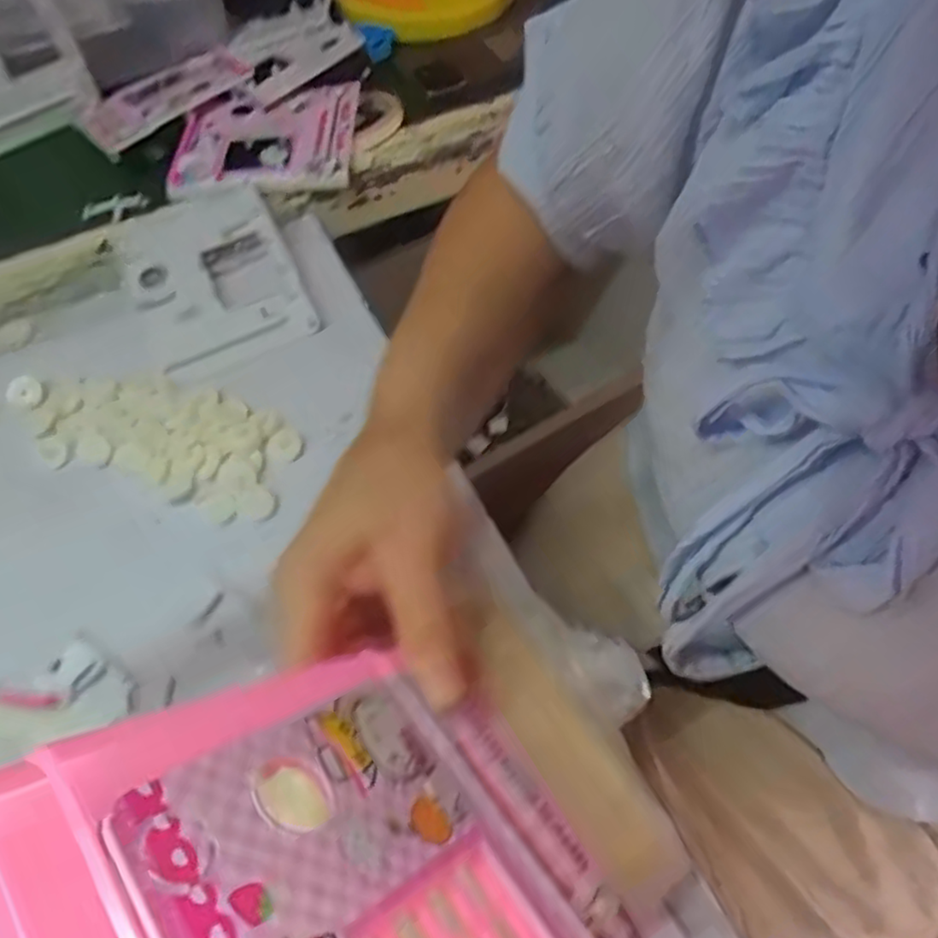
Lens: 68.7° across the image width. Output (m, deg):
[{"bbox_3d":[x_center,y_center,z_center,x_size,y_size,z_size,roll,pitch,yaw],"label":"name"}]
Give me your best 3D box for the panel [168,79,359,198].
[{"bbox_3d":[-0.164,-0.269,0.557,0.145,0.018,0.114,-7,60,-2],"label":"panel"}]

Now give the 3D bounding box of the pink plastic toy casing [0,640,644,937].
[{"bbox_3d":[-0.027,0.108,0.180,0.125,0.156,0.022,48,110,23],"label":"pink plastic toy casing"}]

